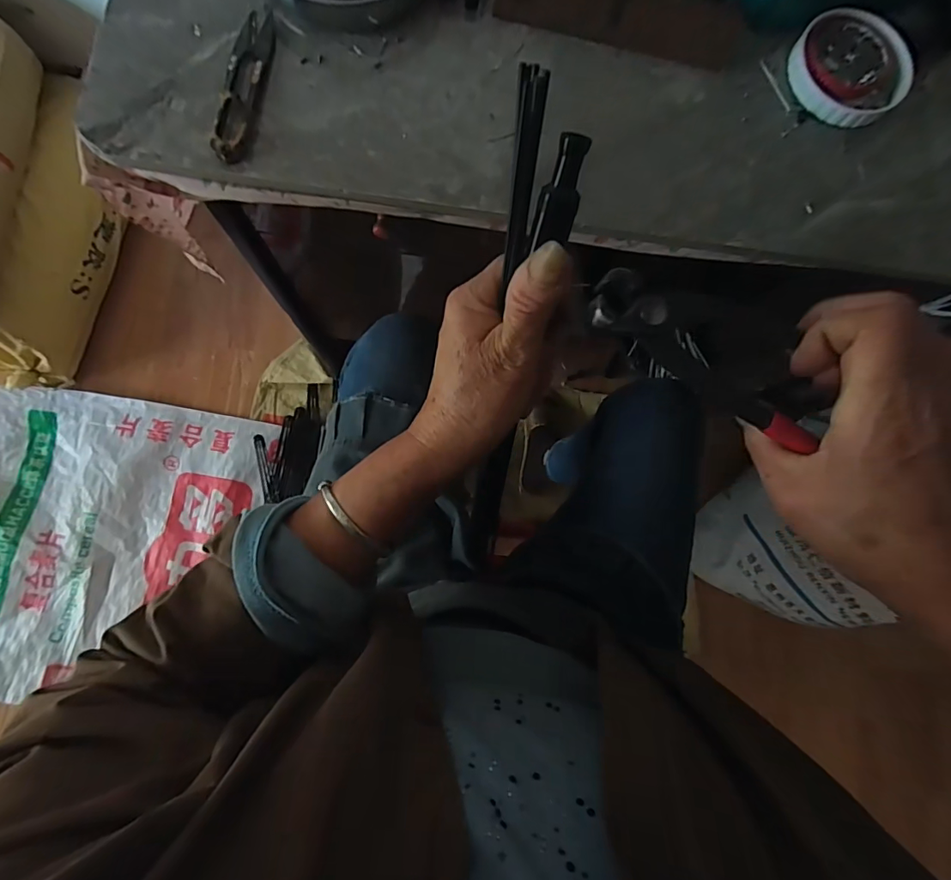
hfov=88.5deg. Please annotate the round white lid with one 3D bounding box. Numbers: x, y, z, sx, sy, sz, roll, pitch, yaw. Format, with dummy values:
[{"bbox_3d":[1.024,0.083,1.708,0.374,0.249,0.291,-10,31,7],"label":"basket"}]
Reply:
[{"bbox_3d":[0.286,-0.285,0.374,0.087,0.012,0.087,1,82,-4],"label":"round white lid"}]

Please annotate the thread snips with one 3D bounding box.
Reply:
[{"bbox_3d":[-0.158,-0.248,0.336,0.025,0.009,0.117,6,81,-3],"label":"thread snips"}]

